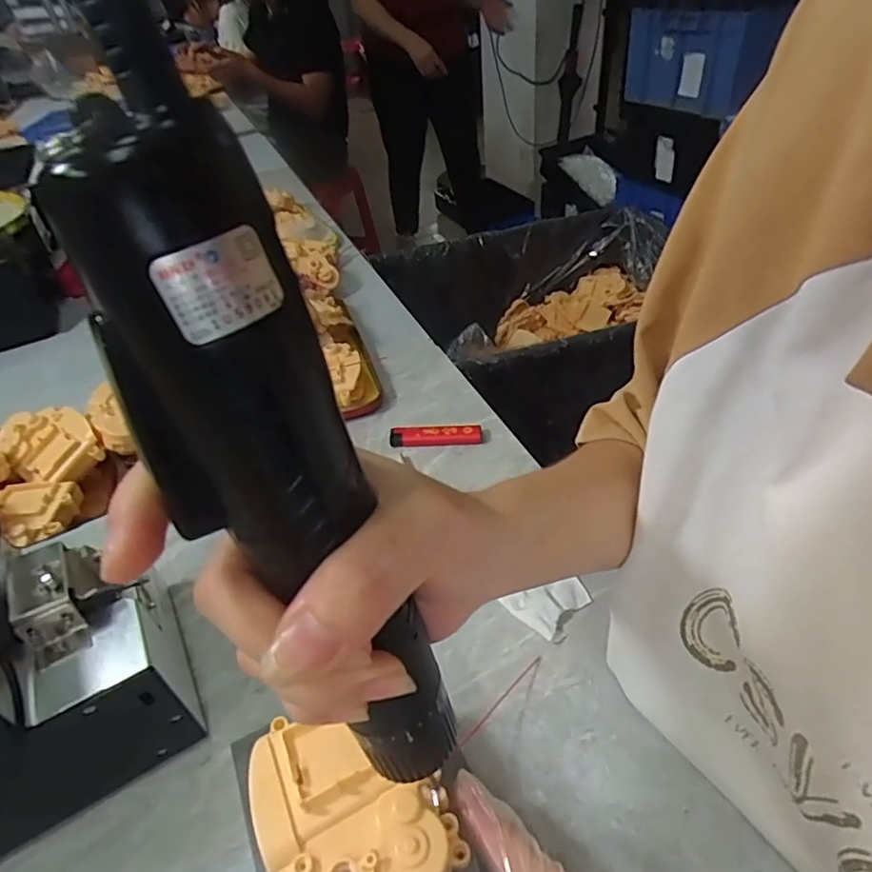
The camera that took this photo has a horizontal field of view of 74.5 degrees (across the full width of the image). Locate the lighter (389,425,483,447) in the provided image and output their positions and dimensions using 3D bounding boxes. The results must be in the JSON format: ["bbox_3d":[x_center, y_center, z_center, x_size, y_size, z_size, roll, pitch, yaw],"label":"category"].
[{"bbox_3d":[0.000,0.000,0.500,0.080,0.014,0.018,-2,40,4],"label":"lighter"}]

